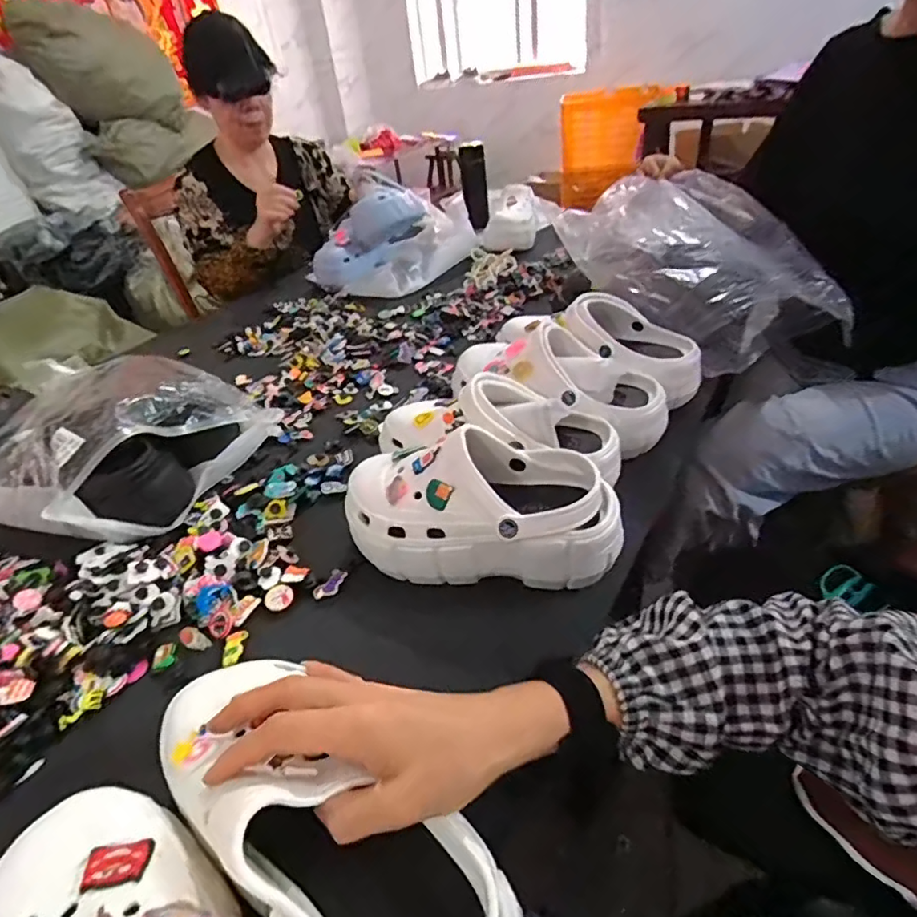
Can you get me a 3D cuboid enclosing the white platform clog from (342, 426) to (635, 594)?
[{"bbox_3d":[0.016,0.044,0.499,0.247,0.103,0.097,1,37,11],"label":"white platform clog"}]

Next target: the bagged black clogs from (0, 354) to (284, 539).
[{"bbox_3d":[-0.416,-0.036,0.661,0.285,0.122,0.253,12,41,24],"label":"bagged black clogs"}]

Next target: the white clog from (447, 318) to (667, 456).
[{"bbox_3d":[0.117,-0.088,0.651,0.257,0.108,0.120,16,42,28],"label":"white clog"}]

